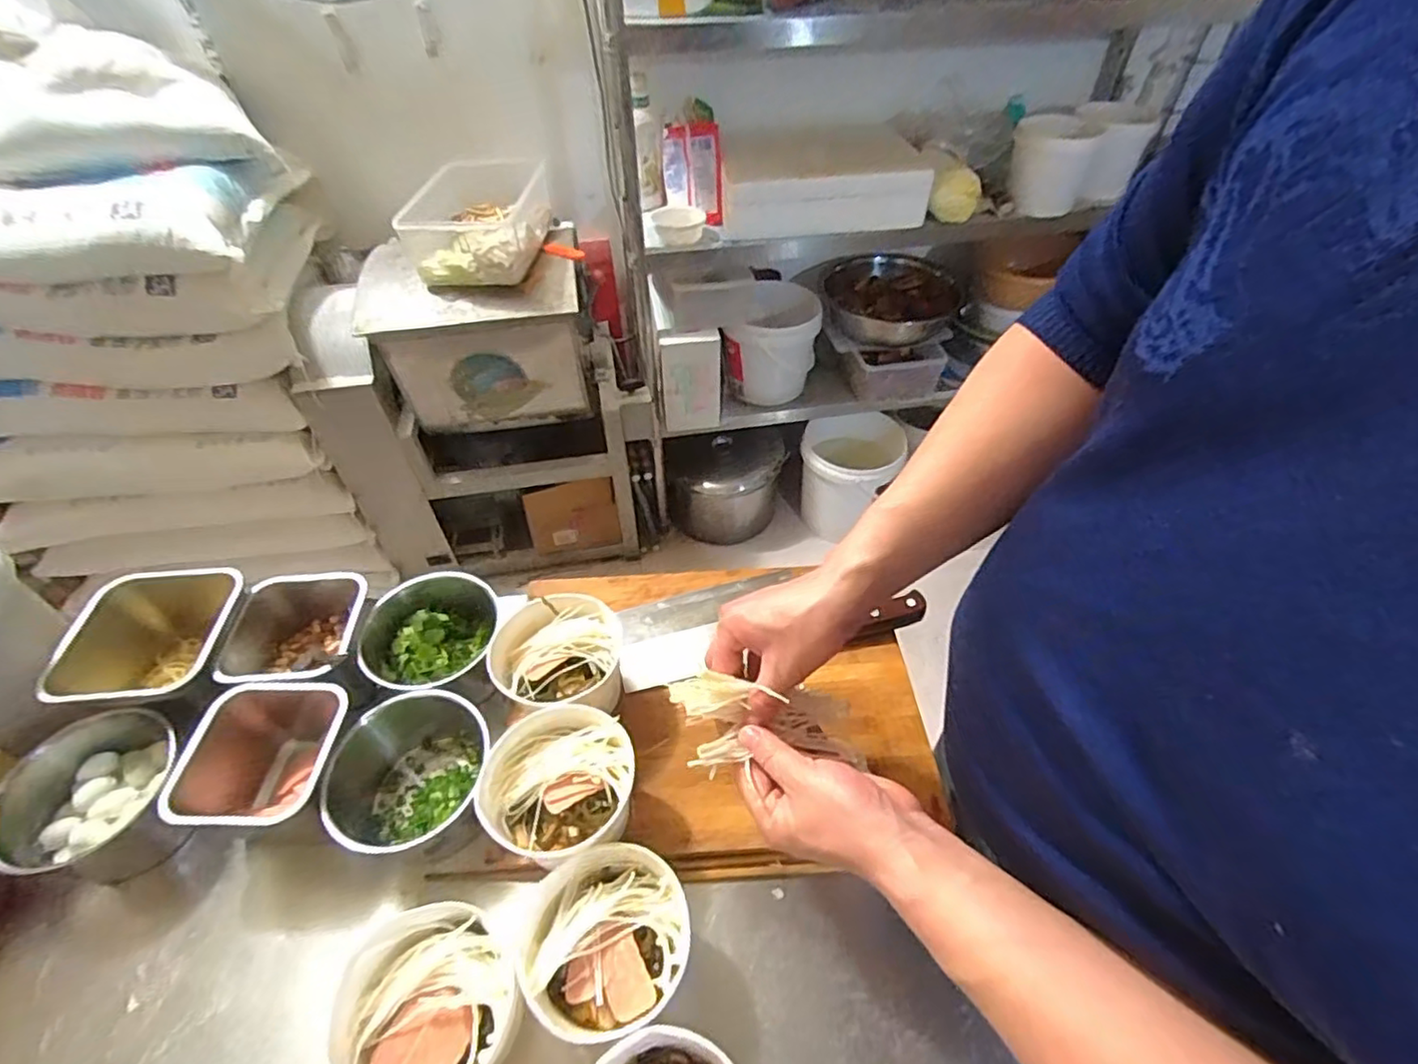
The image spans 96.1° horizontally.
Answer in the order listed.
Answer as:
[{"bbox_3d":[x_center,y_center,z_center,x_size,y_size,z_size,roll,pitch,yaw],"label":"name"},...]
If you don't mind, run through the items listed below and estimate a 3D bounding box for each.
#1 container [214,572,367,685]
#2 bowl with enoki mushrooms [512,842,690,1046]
[{"bbox_3d":[-0.395,0.107,0.629,0.126,0.078,0.120,-7,48,-5],"label":"container"},{"bbox_3d":[-0.076,0.301,0.471,0.119,0.063,0.110,0,48,1],"label":"bowl with enoki mushrooms"}]

